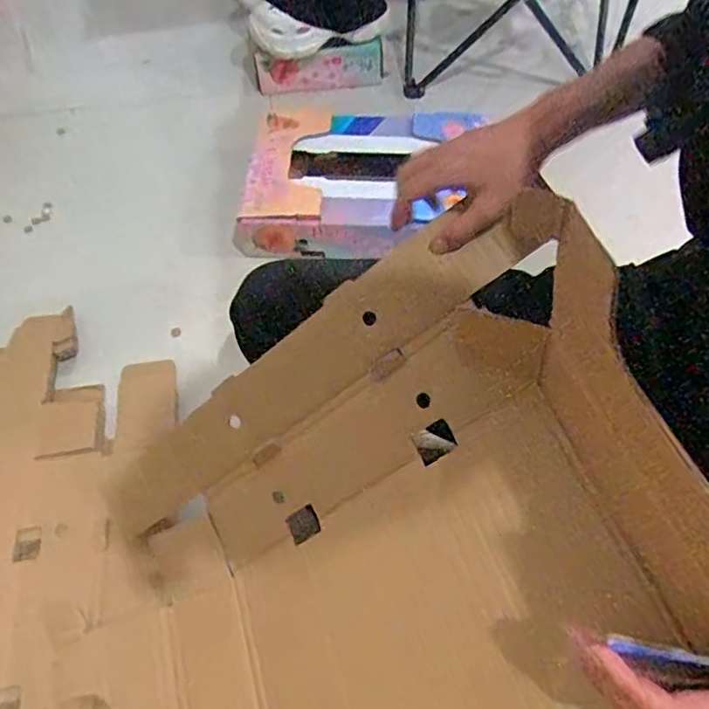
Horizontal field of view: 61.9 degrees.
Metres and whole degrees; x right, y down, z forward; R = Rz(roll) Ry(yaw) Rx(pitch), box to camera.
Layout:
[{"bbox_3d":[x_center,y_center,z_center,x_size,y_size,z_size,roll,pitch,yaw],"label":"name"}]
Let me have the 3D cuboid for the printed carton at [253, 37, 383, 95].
[{"bbox_3d":[-0.062,-0.555,1.149,0.247,0.078,0.033,-16,60,-10],"label":"printed carton"}]

